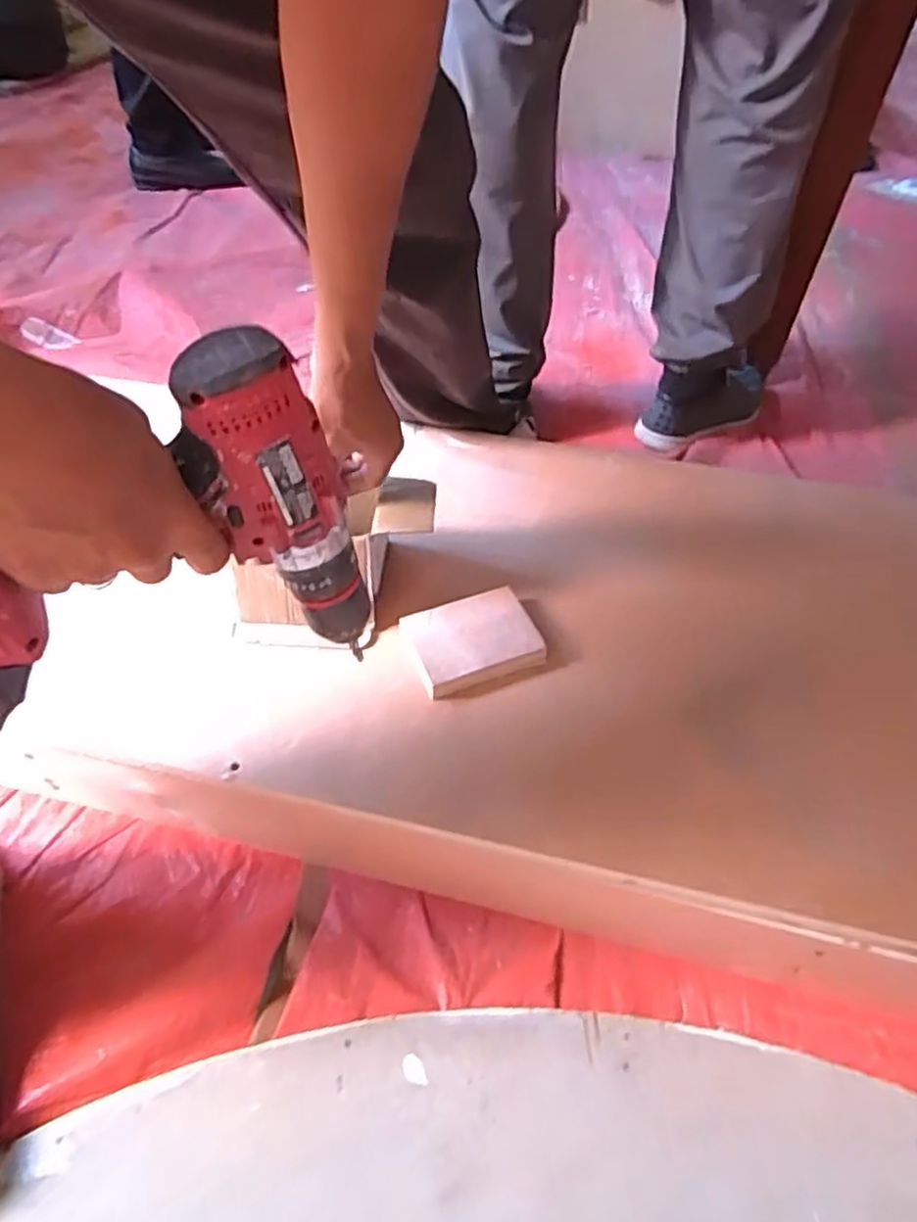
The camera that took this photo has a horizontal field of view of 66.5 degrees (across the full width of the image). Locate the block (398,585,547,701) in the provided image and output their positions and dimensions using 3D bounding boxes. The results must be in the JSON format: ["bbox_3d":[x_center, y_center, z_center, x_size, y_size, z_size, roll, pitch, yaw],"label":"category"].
[{"bbox_3d":[0.011,0.023,0.576,0.102,0.017,0.078,-18,51,-16],"label":"block"}]

